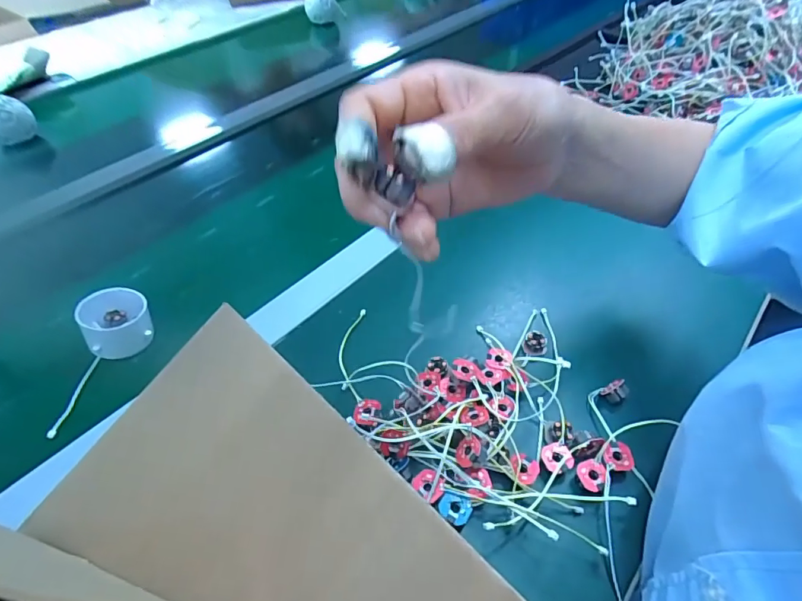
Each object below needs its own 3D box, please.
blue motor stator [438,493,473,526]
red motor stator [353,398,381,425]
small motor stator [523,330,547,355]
[{"bbox_3d":[0.034,0.133,0.288,0.020,0.012,0.017,17,57,13],"label":"blue motor stator"},{"bbox_3d":[-0.025,0.080,0.328,0.018,0.005,0.018,10,56,9],"label":"red motor stator"},{"bbox_3d":[0.110,0.035,0.372,0.018,0.010,0.020,24,59,18],"label":"small motor stator"}]

